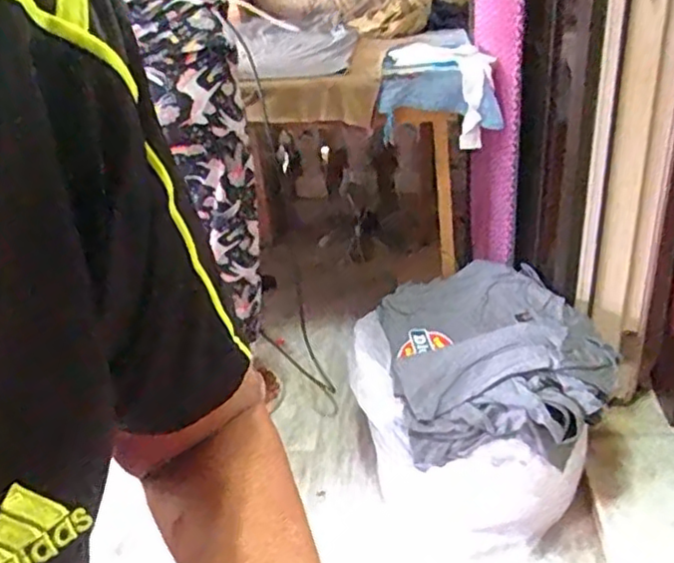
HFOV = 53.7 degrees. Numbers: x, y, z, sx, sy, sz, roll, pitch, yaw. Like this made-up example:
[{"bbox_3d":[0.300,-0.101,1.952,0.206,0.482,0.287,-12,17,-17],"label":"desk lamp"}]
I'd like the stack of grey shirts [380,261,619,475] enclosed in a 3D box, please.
[{"bbox_3d":[0.299,0.125,1.431,0.416,0.153,0.624,-4,26,-1],"label":"stack of grey shirts"}]

